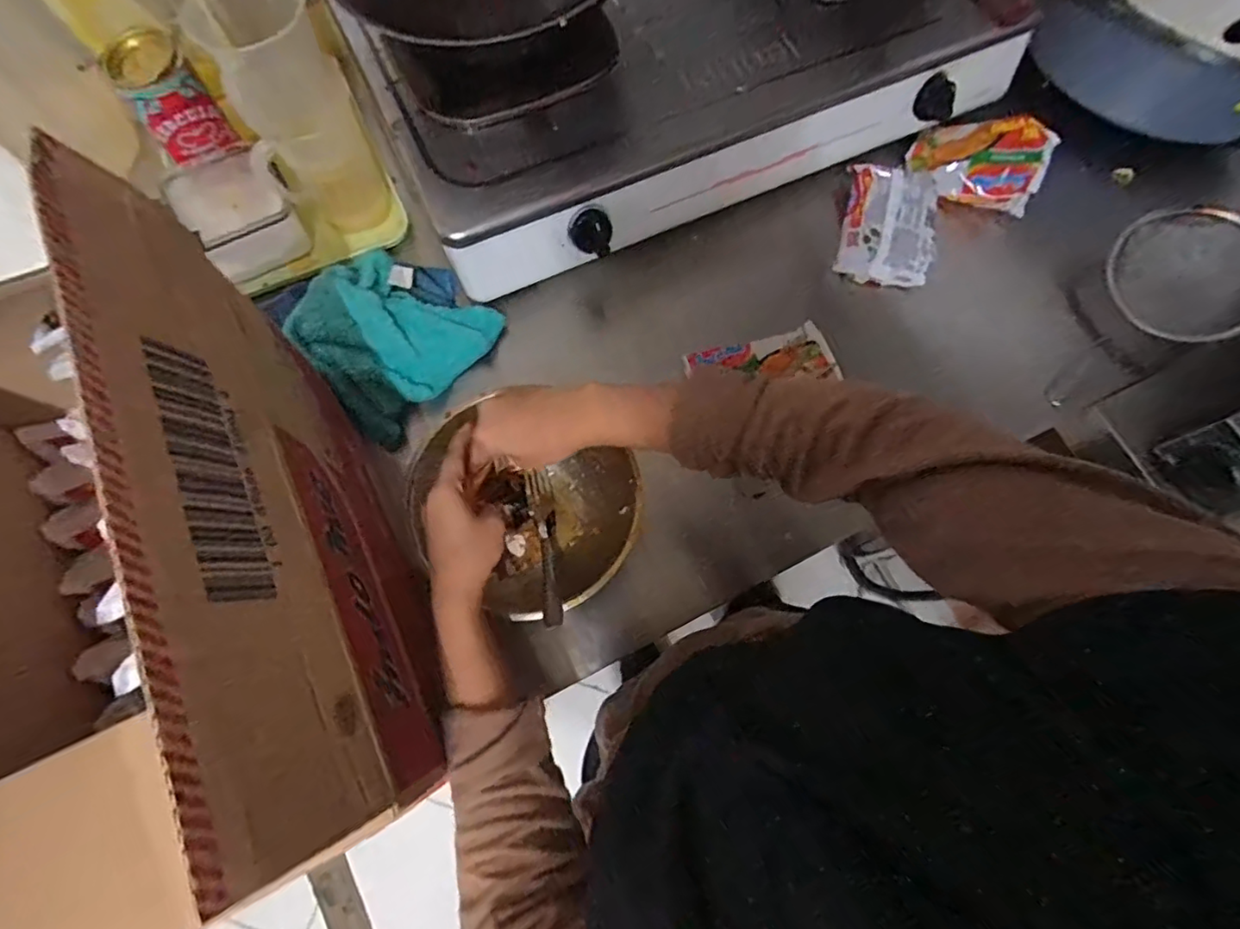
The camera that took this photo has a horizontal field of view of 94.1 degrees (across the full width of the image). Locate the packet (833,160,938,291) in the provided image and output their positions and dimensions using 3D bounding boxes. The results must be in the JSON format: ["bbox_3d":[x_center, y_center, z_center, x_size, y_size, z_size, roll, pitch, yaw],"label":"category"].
[{"bbox_3d":[0.298,-0.267,0.641,0.094,0.038,0.134,13,73,2],"label":"packet"}]

